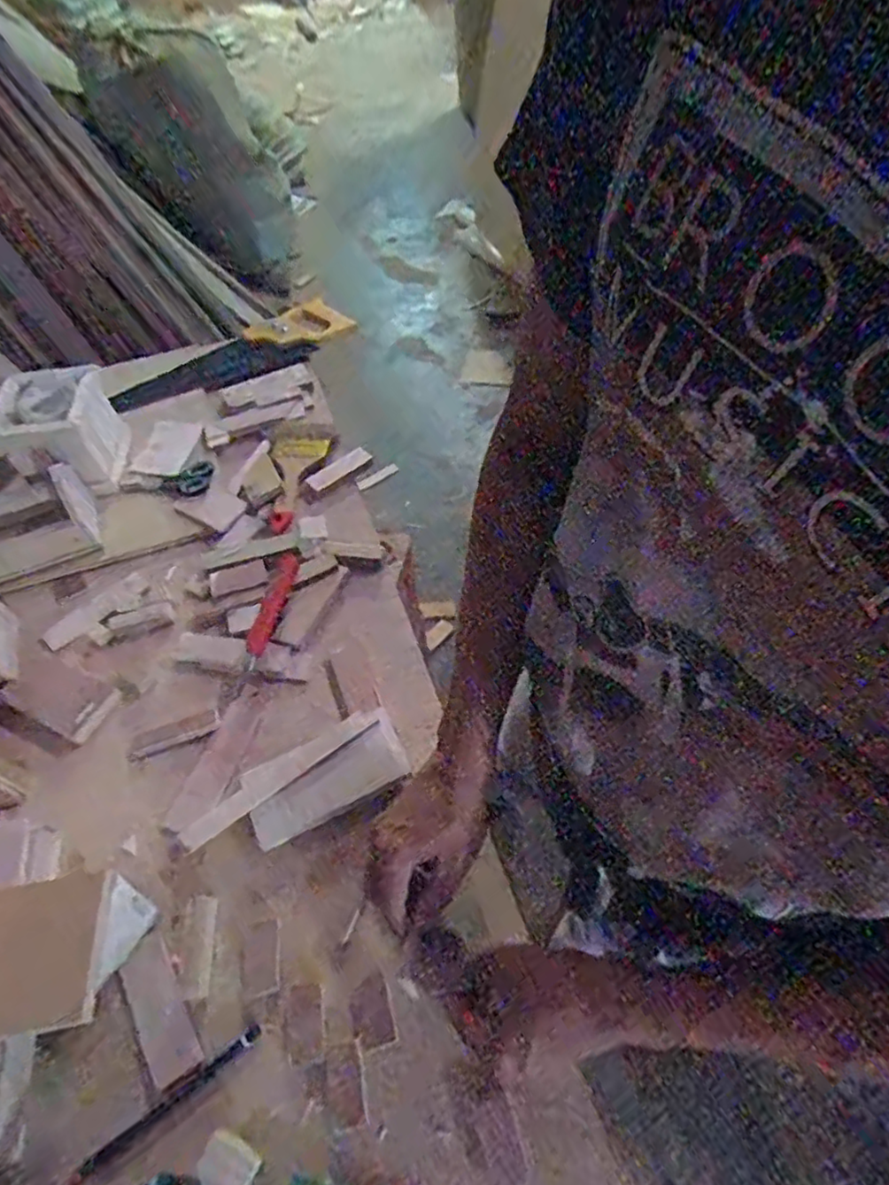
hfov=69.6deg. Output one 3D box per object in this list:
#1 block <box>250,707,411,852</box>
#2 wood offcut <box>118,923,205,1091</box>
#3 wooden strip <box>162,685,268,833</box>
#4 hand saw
[{"bbox_3d":[-0.098,0.165,0.549,0.137,0.017,0.054,-30,58,-16],"label":"block"},{"bbox_3d":[-0.211,0.303,0.469,0.034,0.005,0.097,-30,58,-16],"label":"wood offcut"},{"bbox_3d":[-0.201,0.146,0.572,0.038,0.005,0.134,15,57,15],"label":"wooden strip"},{"bbox_3d":[-0.298,-0.328,0.899,0.353,0.036,0.084,-30,58,-16],"label":"hand saw"}]

